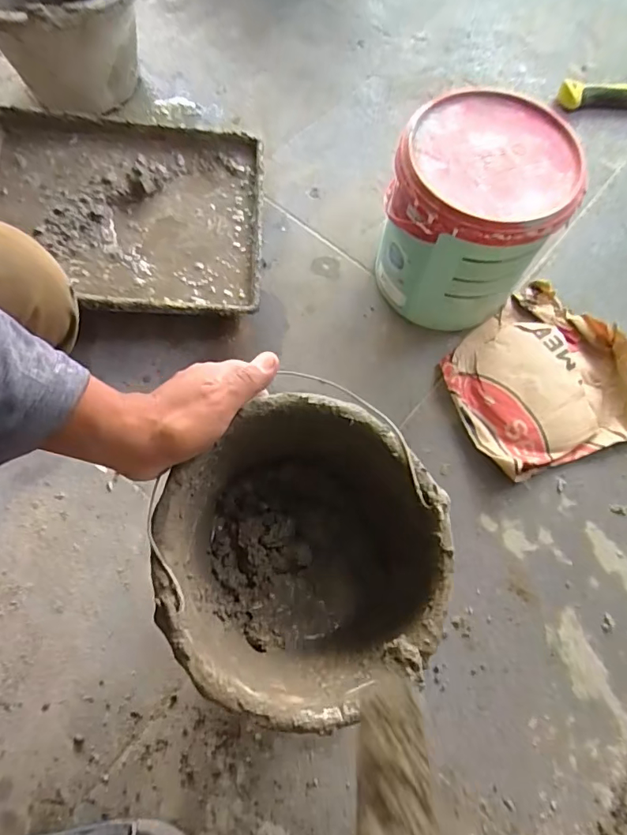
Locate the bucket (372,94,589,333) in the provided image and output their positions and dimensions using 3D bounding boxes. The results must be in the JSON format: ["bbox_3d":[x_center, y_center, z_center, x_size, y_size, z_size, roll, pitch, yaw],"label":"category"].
[{"bbox_3d":[0.172,-0.219,0.568,0.168,0.199,0.166,0,69,-1],"label":"bucket"}]

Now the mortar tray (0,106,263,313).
[{"bbox_3d":[-0.241,-0.256,0.620,0.345,0.039,0.279,2,70,-6],"label":"mortar tray"}]

